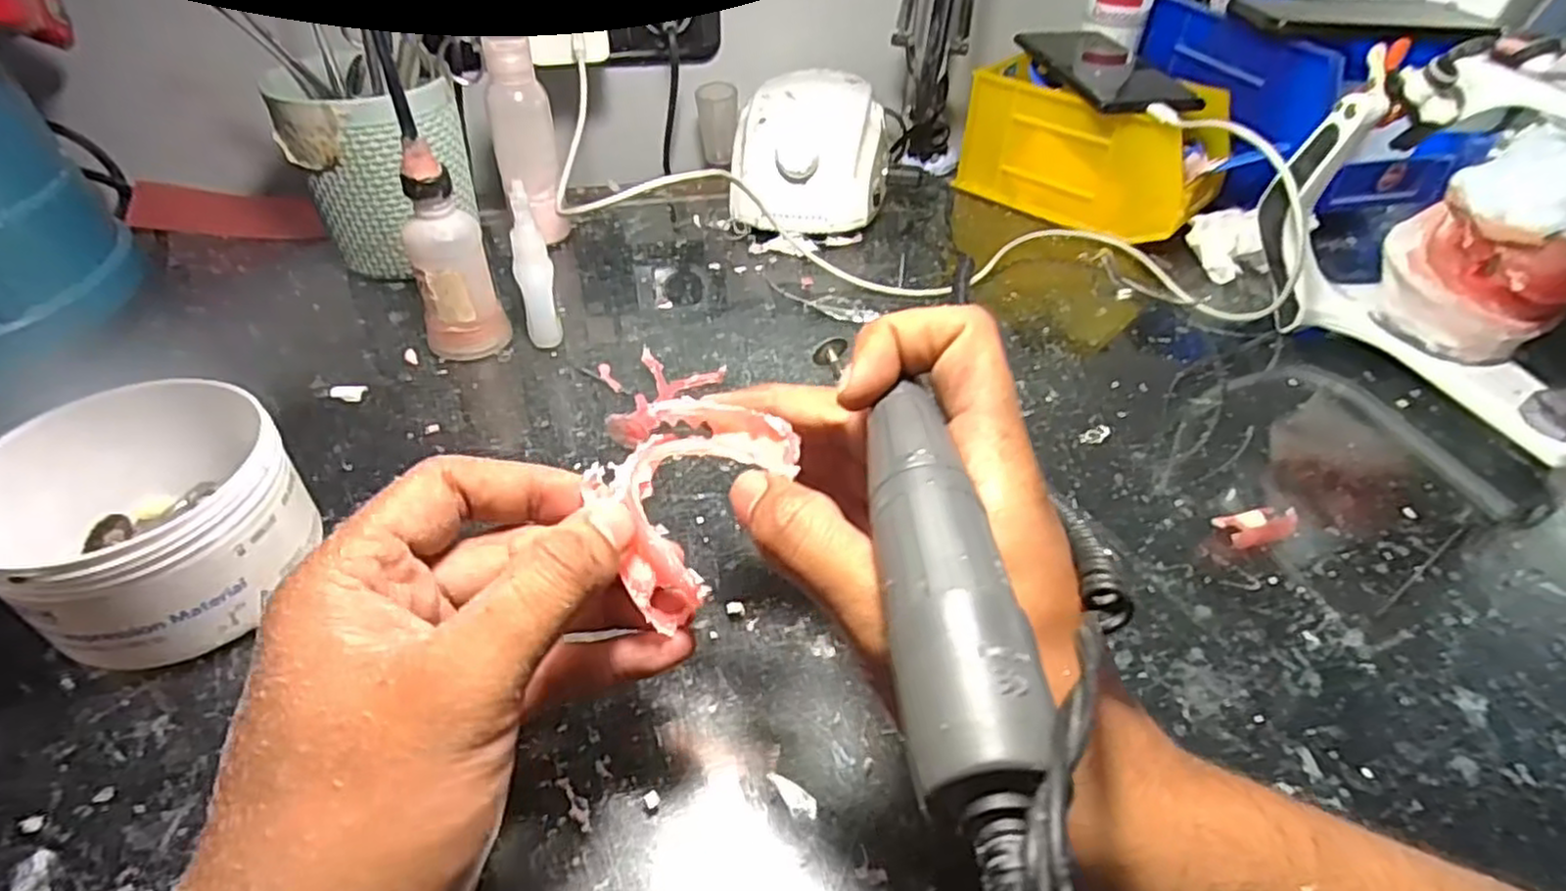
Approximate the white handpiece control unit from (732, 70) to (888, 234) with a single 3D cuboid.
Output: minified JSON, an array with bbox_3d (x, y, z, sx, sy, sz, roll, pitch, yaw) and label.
[{"bbox_3d":[0.022,-0.207,0.533,0.105,0.079,0.128,7,42,4],"label":"white handpiece control unit"}]

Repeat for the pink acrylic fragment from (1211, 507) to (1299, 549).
[{"bbox_3d":[0.207,0.037,0.324,0.040,0.011,0.014,-7,43,-11],"label":"pink acrylic fragment"}]

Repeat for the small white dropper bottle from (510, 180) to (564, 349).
[{"bbox_3d":[-0.132,-0.092,0.395,0.019,0.085,0.020,-10,44,-14],"label":"small white dropper bottle"}]

